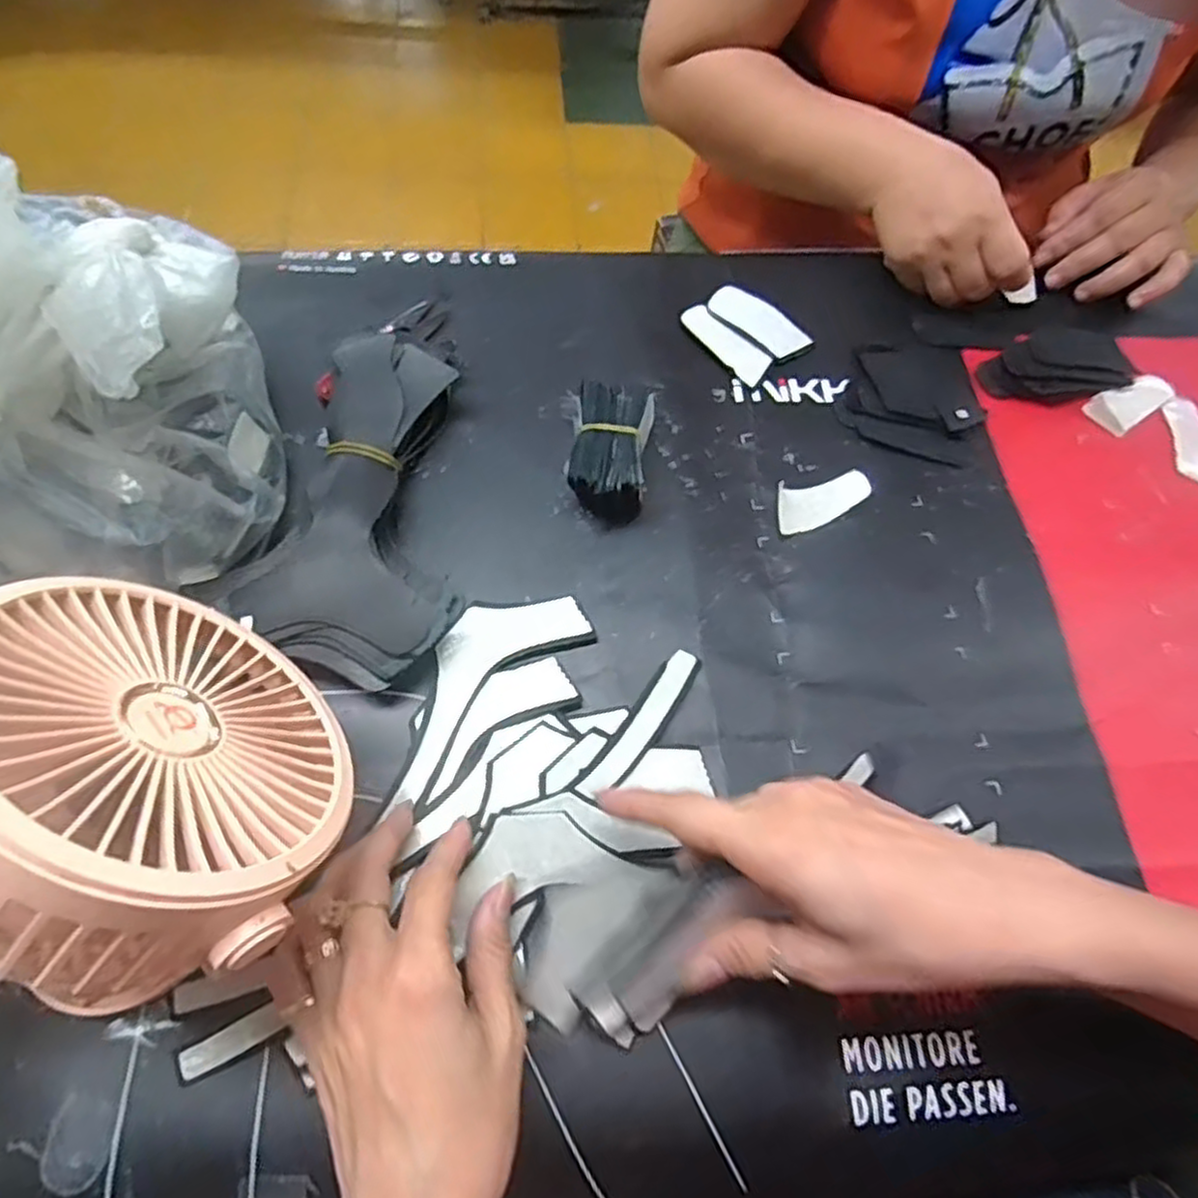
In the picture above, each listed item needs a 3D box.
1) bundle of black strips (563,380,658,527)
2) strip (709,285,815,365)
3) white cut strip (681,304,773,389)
[{"bbox_3d":[0.006,-0.083,0.420,0.043,0.039,0.078,9,65,-1],"label":"bundle of black strips"},{"bbox_3d":[0.105,-0.181,0.489,0.071,0.008,0.030,36,67,11],"label":"strip"},{"bbox_3d":[0.083,-0.168,0.482,0.024,0.005,0.070,-35,73,-19],"label":"white cut strip"}]

